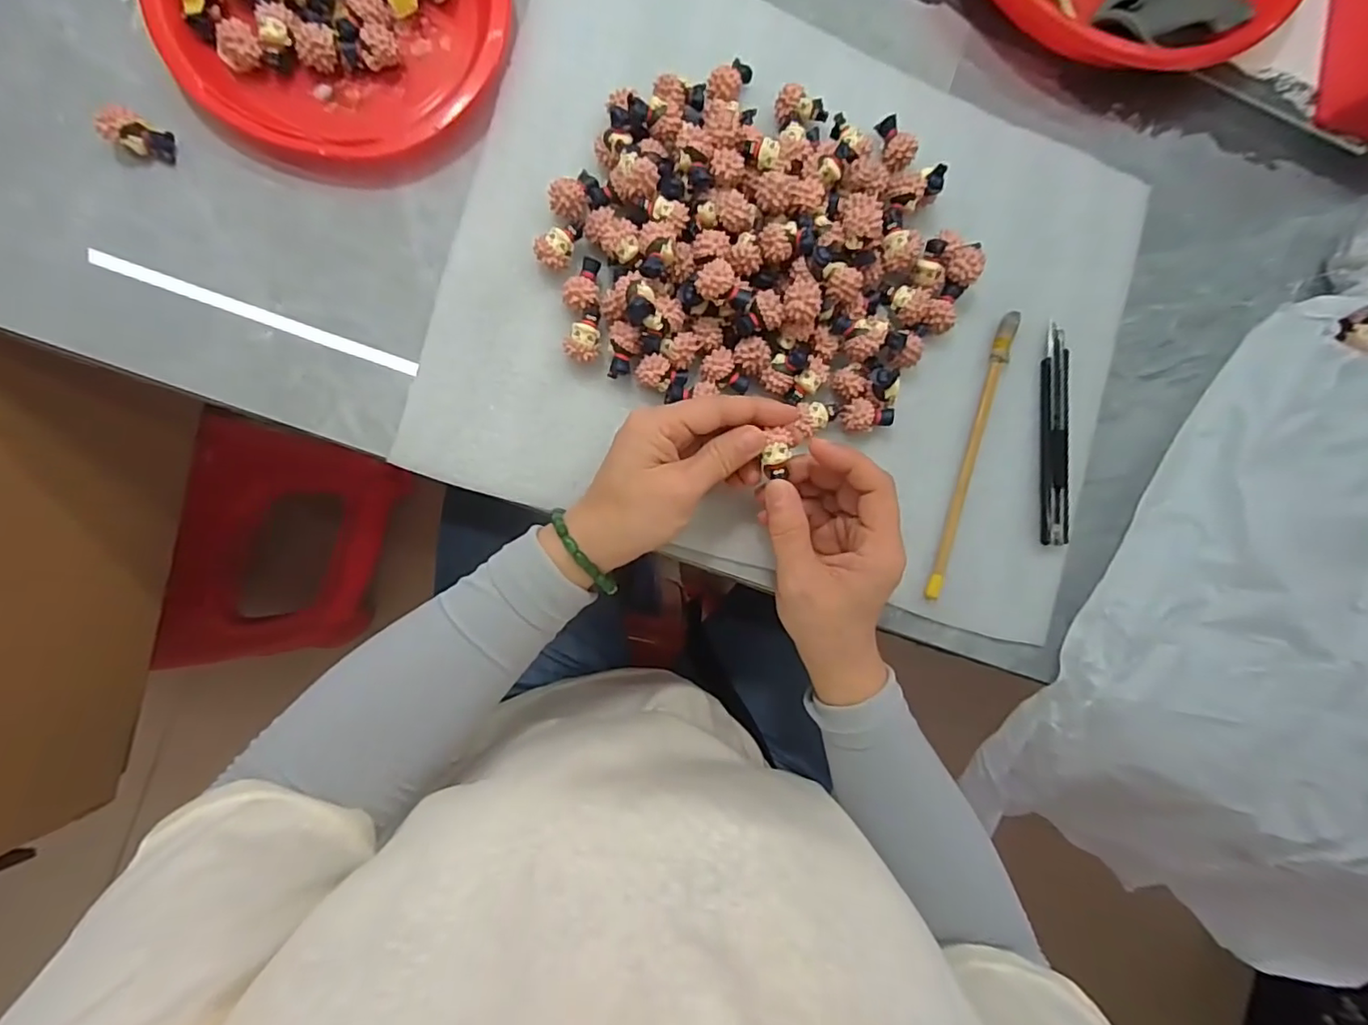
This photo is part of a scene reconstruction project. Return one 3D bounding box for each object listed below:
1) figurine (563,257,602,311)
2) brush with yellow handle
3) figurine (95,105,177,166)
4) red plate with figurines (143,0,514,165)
[{"bbox_3d":[-0.057,-0.128,0.330,0.019,0.017,0.031,4,88,-6],"label":"figurine"},{"bbox_3d":[0.178,-0.035,0.357,0.011,0.009,0.182,17,86,-6],"label":"brush with yellow handle"},{"bbox_3d":[-0.281,-0.195,0.300,0.024,0.020,0.017,10,87,-6],"label":"figurine"},{"bbox_3d":[-0.192,-0.286,0.321,0.183,0.021,0.176,0,88,-7],"label":"red plate with figurines"}]

